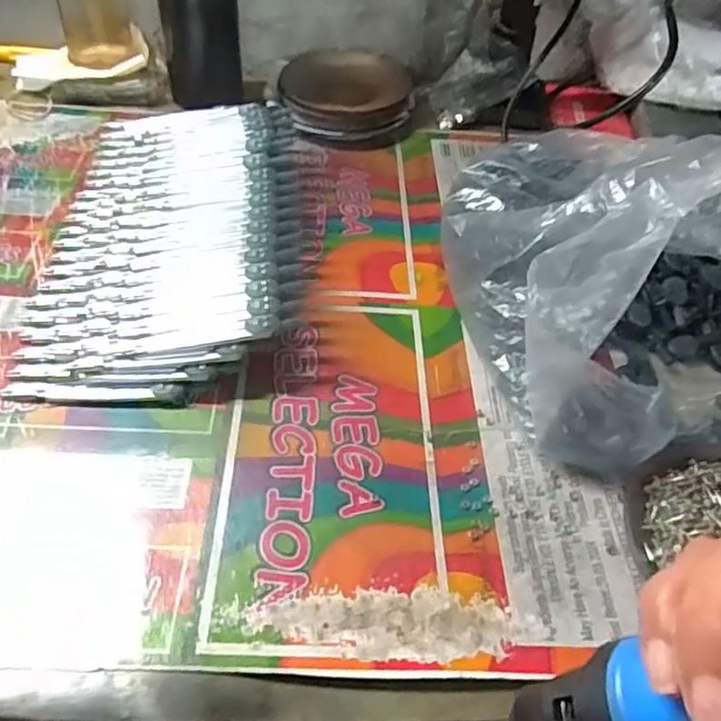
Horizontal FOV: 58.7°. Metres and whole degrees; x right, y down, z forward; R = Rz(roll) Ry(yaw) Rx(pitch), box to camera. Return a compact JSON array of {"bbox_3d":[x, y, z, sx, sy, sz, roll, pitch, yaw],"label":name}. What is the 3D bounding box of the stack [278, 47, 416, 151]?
[{"bbox_3d":[-0.013,-0.248,0.592,0.118,0.029,0.140,-2,48,-8],"label":"stack"}]

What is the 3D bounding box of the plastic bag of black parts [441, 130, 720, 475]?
[{"bbox_3d":[0.180,-0.079,0.390,0.220,0.132,0.267,-4,49,-11],"label":"plastic bag of black parts"}]

